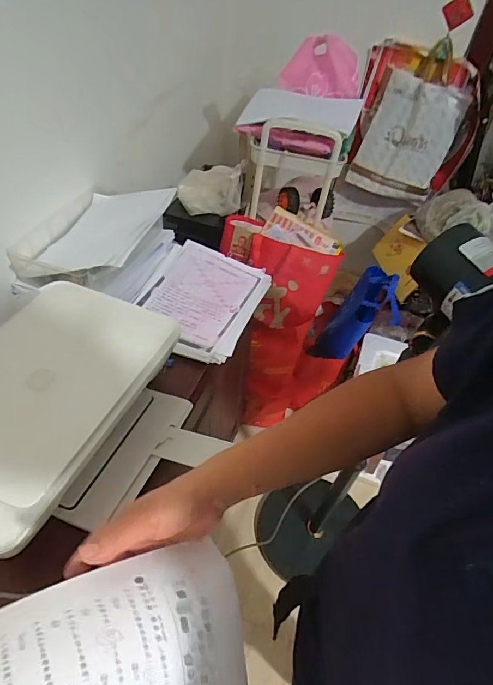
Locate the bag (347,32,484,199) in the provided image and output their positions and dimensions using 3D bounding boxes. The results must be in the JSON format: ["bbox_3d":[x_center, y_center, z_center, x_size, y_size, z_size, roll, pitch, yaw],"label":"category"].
[{"bbox_3d":[0.570,-0.714,1.431,0.355,0.452,0.076,11,36,11],"label":"bag"}]

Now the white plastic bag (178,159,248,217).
[{"bbox_3d":[-0.105,-0.444,1.241,0.186,0.123,0.105,1,47,-6],"label":"white plastic bag"}]

